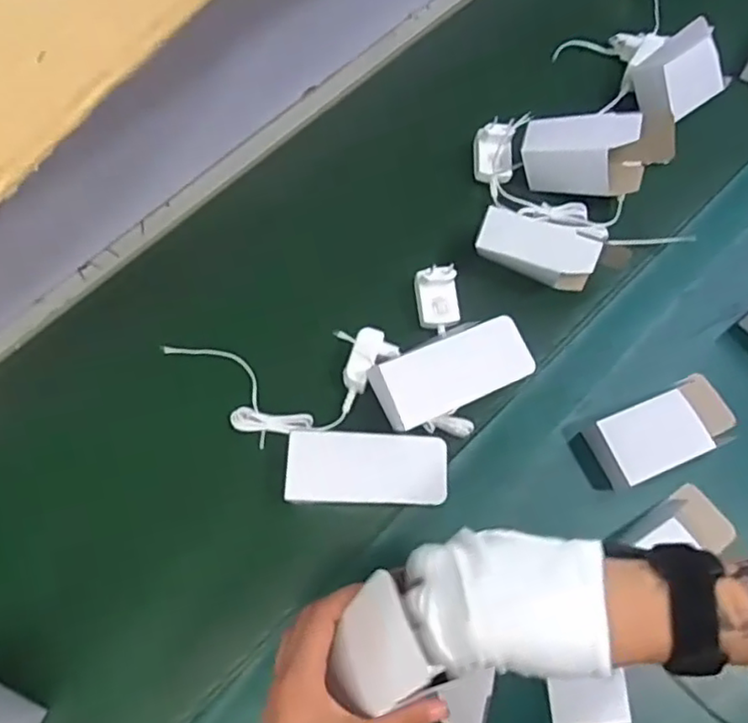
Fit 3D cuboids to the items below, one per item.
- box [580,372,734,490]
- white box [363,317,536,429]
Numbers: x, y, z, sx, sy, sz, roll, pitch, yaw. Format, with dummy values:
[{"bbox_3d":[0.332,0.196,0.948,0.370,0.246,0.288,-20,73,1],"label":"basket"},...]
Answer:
[{"bbox_3d":[0.280,0.064,0.615,0.145,0.061,0.071,-23,70,-6],"label":"box"},{"bbox_3d":[0.076,0.011,0.628,0.148,0.029,0.068,-23,89,2],"label":"white box"}]

